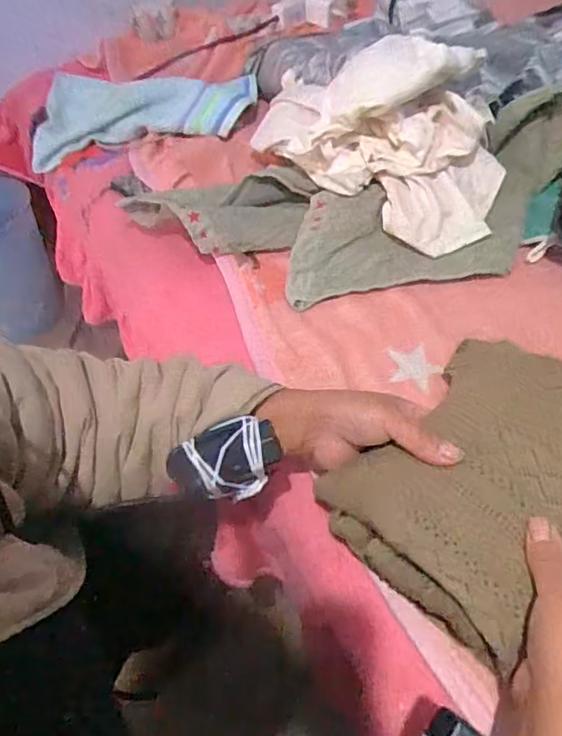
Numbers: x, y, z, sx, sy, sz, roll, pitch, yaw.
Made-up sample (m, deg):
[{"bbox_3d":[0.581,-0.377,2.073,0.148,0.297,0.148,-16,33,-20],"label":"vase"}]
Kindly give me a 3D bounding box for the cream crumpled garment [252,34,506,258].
[{"bbox_3d":[0.111,-0.301,0.699,0.367,0.149,0.193,33,59,29],"label":"cream crumpled garment"}]

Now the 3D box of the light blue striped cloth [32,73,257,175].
[{"bbox_3d":[-0.222,-0.400,0.902,0.358,0.093,0.127,-1,49,4],"label":"light blue striped cloth"}]

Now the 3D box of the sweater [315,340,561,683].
[{"bbox_3d":[0.162,0.067,0.408,0.237,0.045,0.176,-36,55,-24],"label":"sweater"}]

